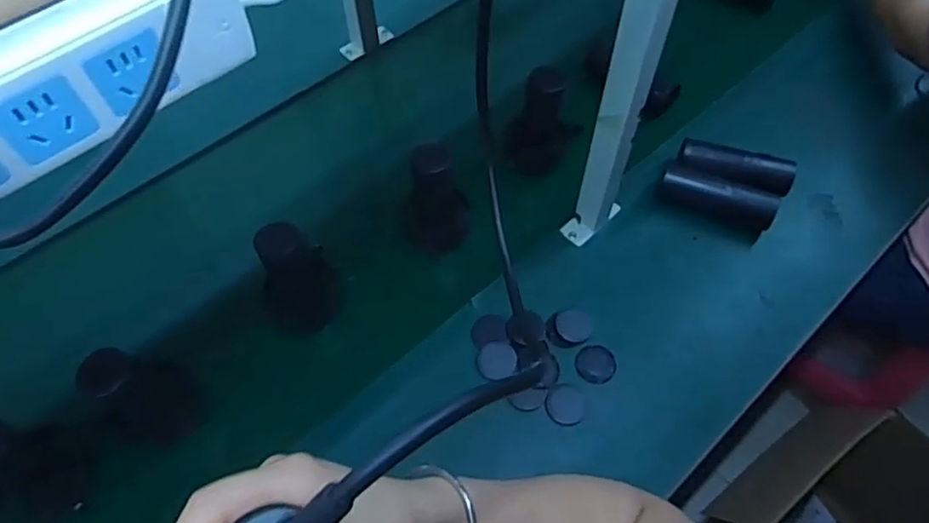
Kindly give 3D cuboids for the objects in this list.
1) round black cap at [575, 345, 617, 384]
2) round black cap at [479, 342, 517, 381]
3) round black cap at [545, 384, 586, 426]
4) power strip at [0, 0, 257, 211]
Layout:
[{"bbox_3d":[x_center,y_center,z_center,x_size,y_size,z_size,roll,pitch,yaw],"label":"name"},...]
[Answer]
[{"bbox_3d":[0.172,0.133,0.802,0.052,0.013,0.059,37,65,20],"label":"round black cap"},{"bbox_3d":[0.043,0.128,0.800,0.049,0.008,0.051,0,59,0],"label":"round black cap"},{"bbox_3d":[0.126,0.179,0.770,0.046,0.006,0.049,-4,59,-3],"label":"round black cap"},{"bbox_3d":[-0.175,-0.077,0.273,0.168,0.053,0.029,-38,66,-21],"label":"power strip"}]

